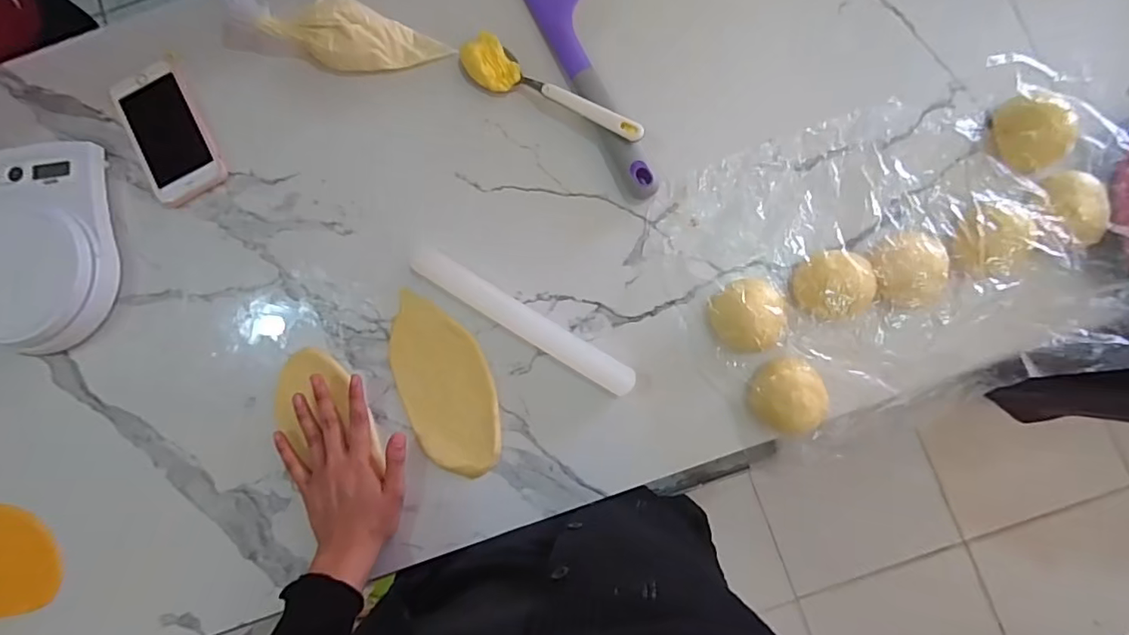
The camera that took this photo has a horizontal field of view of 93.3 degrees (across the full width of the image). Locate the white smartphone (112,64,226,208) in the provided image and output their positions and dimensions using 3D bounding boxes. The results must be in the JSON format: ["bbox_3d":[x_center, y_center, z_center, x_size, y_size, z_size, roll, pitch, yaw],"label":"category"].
[{"bbox_3d":[-0.385,-0.179,0.517,0.070,0.010,0.137,-28,84,1],"label":"white smartphone"}]

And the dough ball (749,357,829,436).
[{"bbox_3d":[0.190,0.066,0.455,0.058,0.034,0.063,0,85,3],"label":"dough ball"}]

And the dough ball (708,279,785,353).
[{"bbox_3d":[0.156,-0.001,0.462,0.057,0.039,0.059,0,85,3],"label":"dough ball"}]

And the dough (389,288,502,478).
[{"bbox_3d":[-0.110,0.060,0.486,0.080,0.007,0.169,-27,84,1],"label":"dough"}]

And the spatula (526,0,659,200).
[{"bbox_3d":[0.020,-0.265,0.498,0.066,0.024,0.322,-26,84,1],"label":"spatula"}]

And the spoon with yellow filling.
[{"bbox_3d":[-0.011,-0.210,0.490,0.185,0.022,0.040,25,87,5],"label":"spoon with yellow filling"}]

